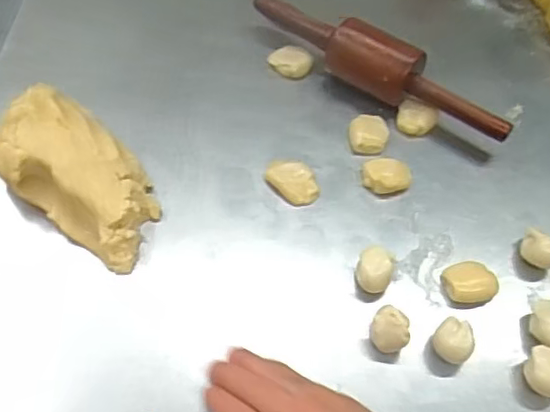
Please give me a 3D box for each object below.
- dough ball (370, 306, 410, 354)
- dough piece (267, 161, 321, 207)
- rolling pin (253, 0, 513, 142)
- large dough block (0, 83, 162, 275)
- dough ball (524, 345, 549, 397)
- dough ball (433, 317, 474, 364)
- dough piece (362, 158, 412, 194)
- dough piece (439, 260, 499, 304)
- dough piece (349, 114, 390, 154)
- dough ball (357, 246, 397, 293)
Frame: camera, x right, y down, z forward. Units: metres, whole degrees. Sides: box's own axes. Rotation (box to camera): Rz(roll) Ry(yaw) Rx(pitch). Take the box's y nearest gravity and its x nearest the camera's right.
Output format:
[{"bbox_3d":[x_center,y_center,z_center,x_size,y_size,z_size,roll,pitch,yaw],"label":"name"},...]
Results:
[{"bbox_3d":[0.091,0.101,0.460,0.030,0.036,0.027,29,58,15],"label":"dough ball"},{"bbox_3d":[0.018,-0.024,0.544,0.053,0.014,0.038,36,60,19],"label":"dough piece"},{"bbox_3d":[0.101,-0.147,0.605,0.303,0.065,0.058,40,62,21],"label":"rolling pin"},{"bbox_3d":[-0.168,-0.029,0.509,0.165,0.069,0.096,32,59,17],"label":"large dough block"},{"bbox_3d":[0.209,0.131,0.450,0.028,0.033,0.032,23,57,11],"label":"dough ball"},{"bbox_3d":[0.140,0.108,0.457,0.031,0.032,0.028,40,62,21],"label":"dough ball"},{"bbox_3d":[0.107,-0.028,0.552,0.046,0.014,0.036,1,56,-4],"label":"dough piece"},{"bbox_3d":[0.166,0.064,0.494,0.040,0.016,0.040,2,55,-3],"label":"dough piece"},{"bbox_3d":[0.094,-0.072,0.579,0.038,0.015,0.047,10,55,3],"label":"dough piece"},{"bbox_3d":[0.083,0.055,0.487,0.028,0.032,0.036,18,56,8],"label":"dough ball"}]

